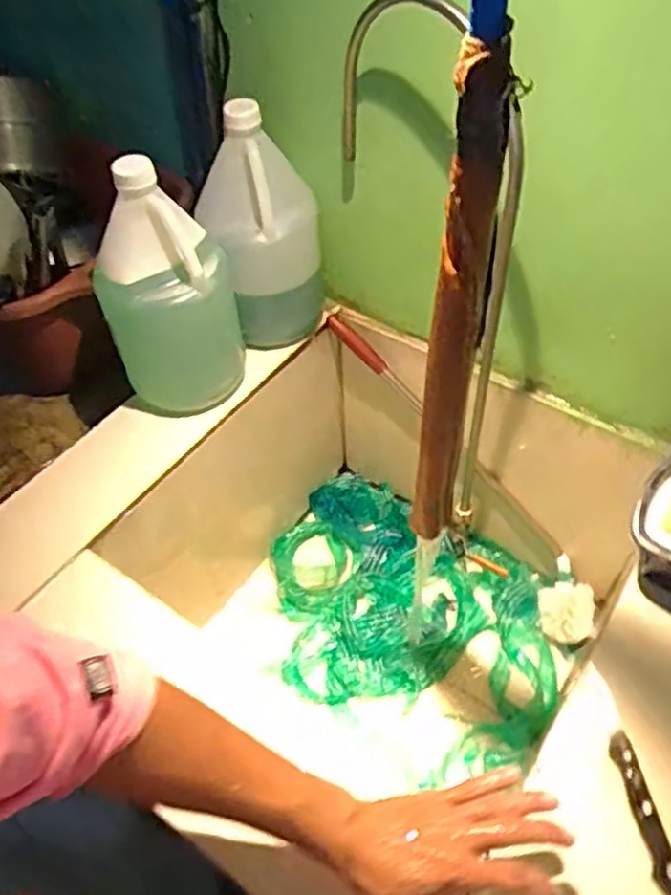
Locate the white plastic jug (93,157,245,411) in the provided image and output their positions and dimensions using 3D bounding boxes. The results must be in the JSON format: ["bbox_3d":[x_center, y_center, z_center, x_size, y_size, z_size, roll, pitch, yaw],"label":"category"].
[{"bbox_3d":[-0.201,-0.190,0.806,0.146,0.275,0.148,-22,53,-14],"label":"white plastic jug"}]

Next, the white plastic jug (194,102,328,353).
[{"bbox_3d":[-0.083,-0.269,0.858,0.122,0.272,0.129,-10,51,-5],"label":"white plastic jug"}]

